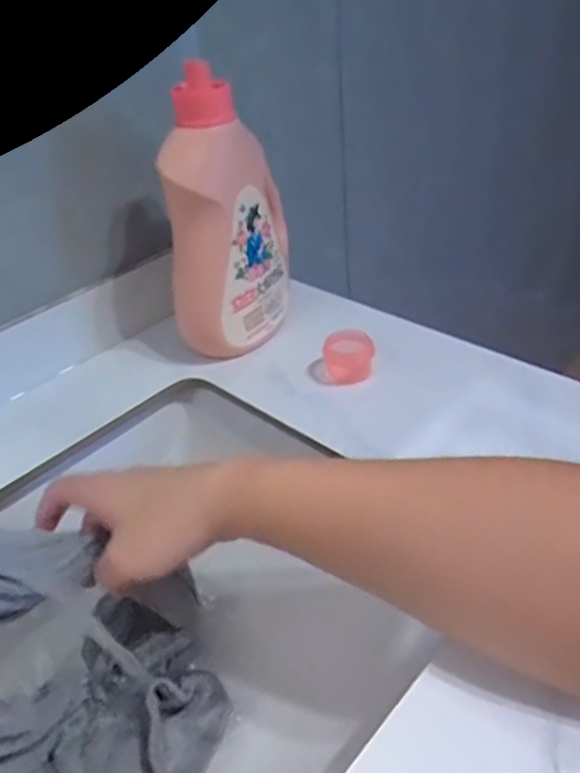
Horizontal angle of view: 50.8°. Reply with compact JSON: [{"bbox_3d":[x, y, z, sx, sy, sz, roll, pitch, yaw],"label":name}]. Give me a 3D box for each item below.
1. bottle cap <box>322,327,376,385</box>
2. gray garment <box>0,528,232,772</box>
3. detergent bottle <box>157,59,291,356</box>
[{"bbox_3d":[0.048,-0.025,0.504,0.038,0.035,0.038,-4,37,3],"label":"bottle cap"},{"bbox_3d":[-0.118,0.155,0.358,0.128,0.185,0.120,-3,38,1],"label":"gray garment"},{"bbox_3d":[-0.051,-0.141,0.513,0.074,0.215,0.113,4,38,13],"label":"detergent bottle"}]

